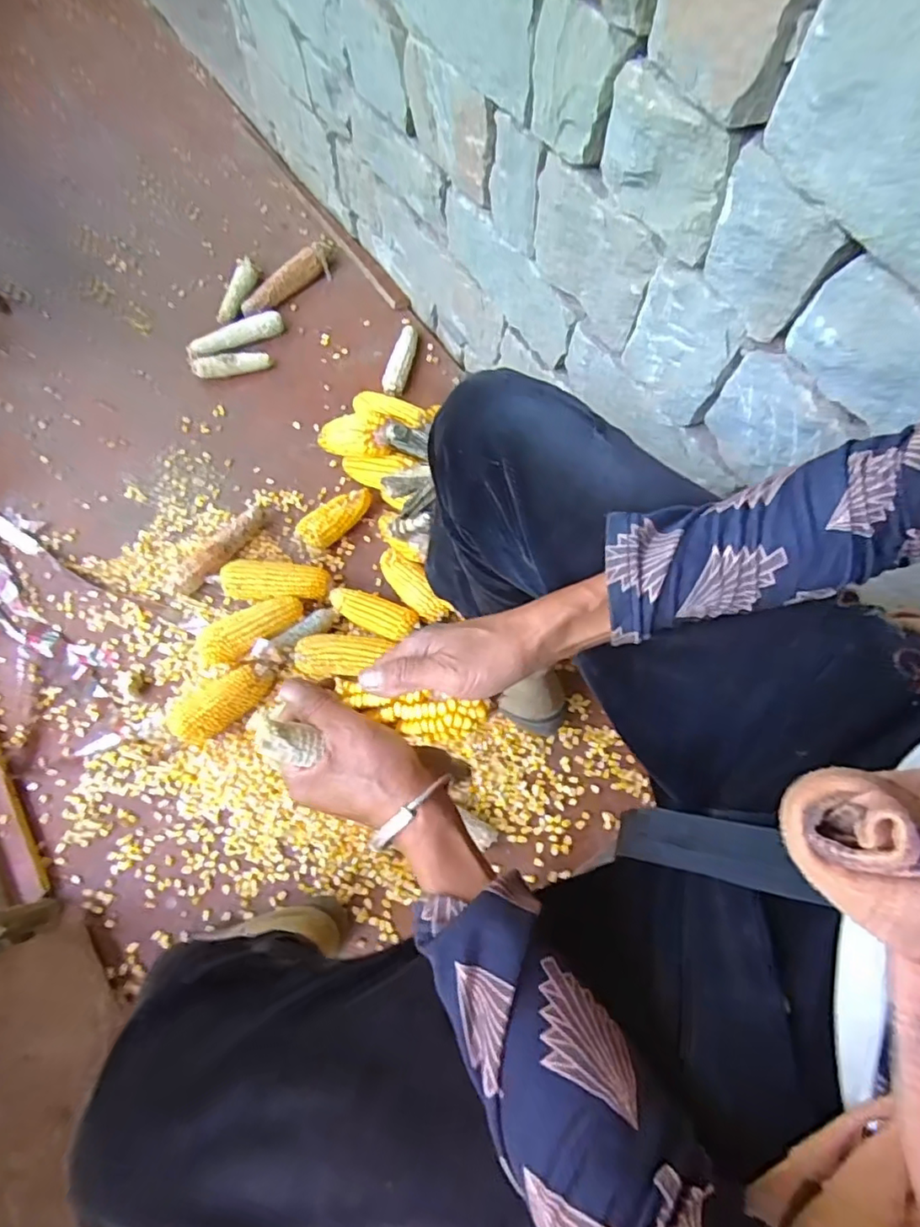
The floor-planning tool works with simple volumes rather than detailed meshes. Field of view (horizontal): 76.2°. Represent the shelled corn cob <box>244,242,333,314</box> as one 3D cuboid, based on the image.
[{"bbox_3d":[-0.312,-0.628,1.100,0.047,0.042,0.231,40,76,13],"label":"shelled corn cob"}]

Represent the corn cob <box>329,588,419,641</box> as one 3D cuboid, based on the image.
[{"bbox_3d":[-0.126,0.000,0.865,0.132,0.057,0.051,26,73,9],"label":"corn cob"}]

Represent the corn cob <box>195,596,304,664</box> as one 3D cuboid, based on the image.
[{"bbox_3d":[-0.304,0.024,0.846,0.161,0.062,0.064,-32,73,-10],"label":"corn cob"}]

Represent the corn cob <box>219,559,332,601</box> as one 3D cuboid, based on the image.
[{"bbox_3d":[-0.273,-0.047,0.877,0.153,0.060,0.052,-2,71,0],"label":"corn cob"}]

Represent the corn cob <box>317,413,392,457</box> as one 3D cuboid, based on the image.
[{"bbox_3d":[-0.157,-0.261,0.862,0.156,0.053,0.046,10,67,40],"label":"corn cob"}]

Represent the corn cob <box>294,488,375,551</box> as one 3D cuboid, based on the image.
[{"bbox_3d":[-0.195,-0.149,0.927,0.057,0.052,0.132,42,76,14],"label":"corn cob"}]

